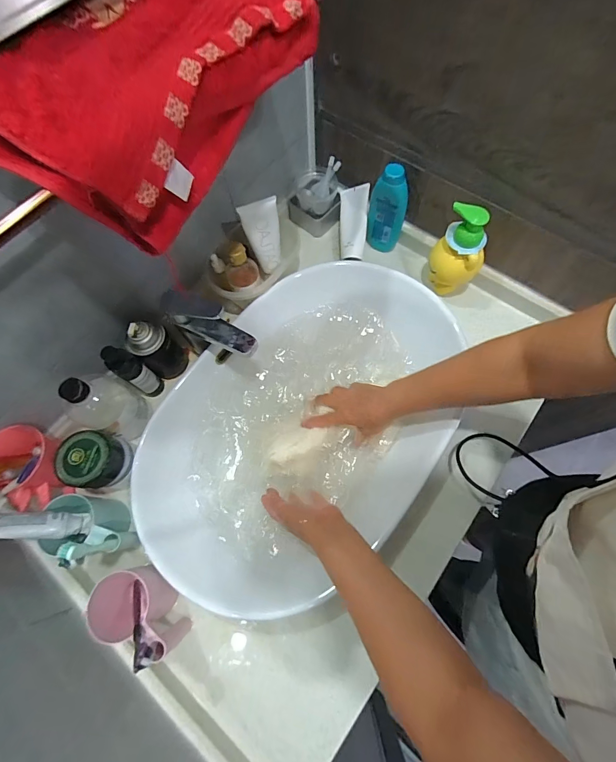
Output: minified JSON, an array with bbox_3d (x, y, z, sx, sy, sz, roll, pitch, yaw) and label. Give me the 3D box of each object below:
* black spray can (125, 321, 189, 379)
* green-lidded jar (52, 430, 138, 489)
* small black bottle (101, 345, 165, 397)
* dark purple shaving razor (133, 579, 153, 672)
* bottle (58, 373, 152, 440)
[{"bbox_3d":[-0.242,-0.053,0.569,0.053,0.129,0.062,34,74,14],"label":"black spray can"},{"bbox_3d":[-0.304,0.115,0.511,0.076,0.070,0.074,-1,69,2],"label":"green-lidded jar"},{"bbox_3d":[-0.270,-0.011,0.557,0.031,0.138,0.036,31,74,13],"label":"small black bottle"},{"bbox_3d":[-0.195,0.277,0.408,0.015,0.132,0.021,46,73,-24],"label":"dark purple shaving razor"},{"bbox_3d":[-0.296,0.036,0.521,0.074,0.141,0.077,22,71,10],"label":"bottle"}]

